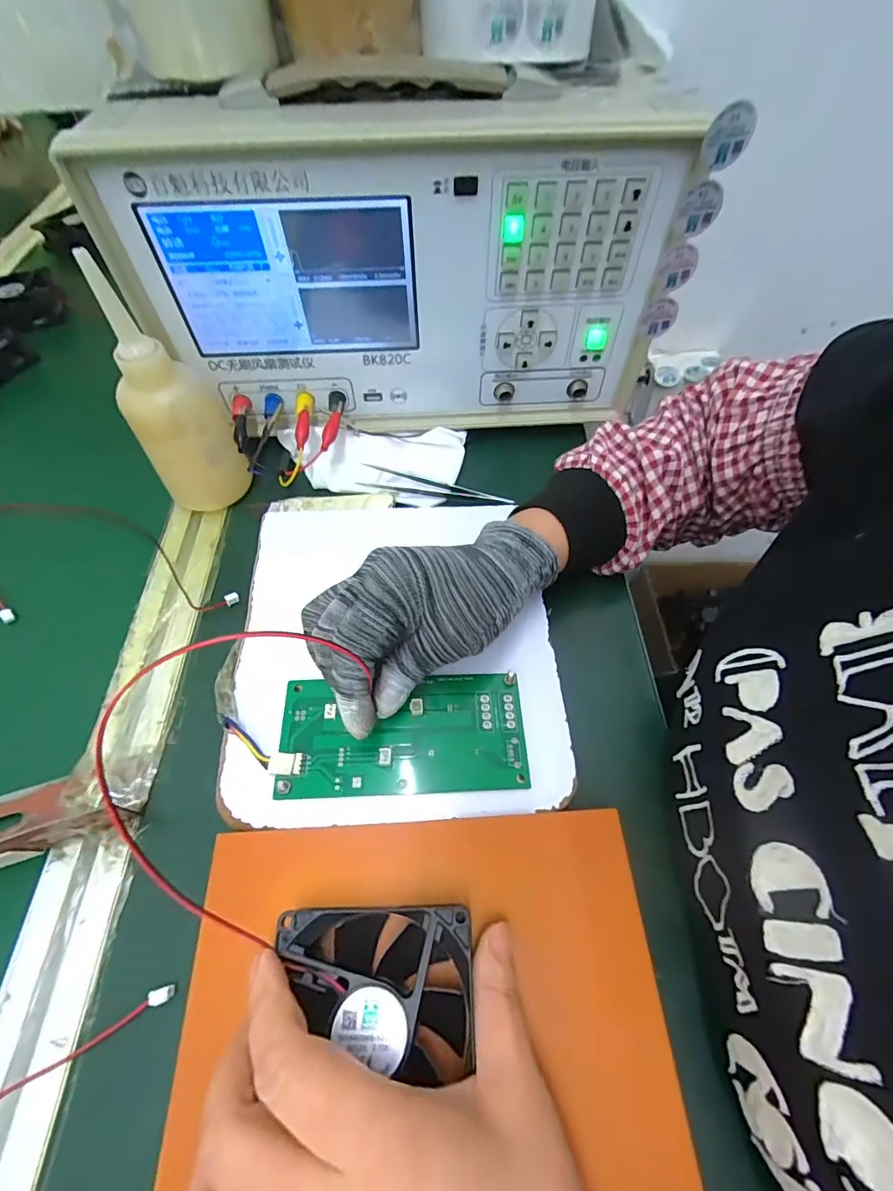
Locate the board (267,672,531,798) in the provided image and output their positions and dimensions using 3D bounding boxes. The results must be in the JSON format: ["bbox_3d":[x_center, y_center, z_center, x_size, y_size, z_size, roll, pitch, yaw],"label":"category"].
[{"bbox_3d":[-0.024,0.075,0.263,0.135,0.007,0.064,-3,58,-1],"label":"board"}]

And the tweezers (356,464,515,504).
[{"bbox_3d":[-0.008,-0.082,0.368,0.118,0.005,0.018,13,78,7],"label":"tweezers"}]

